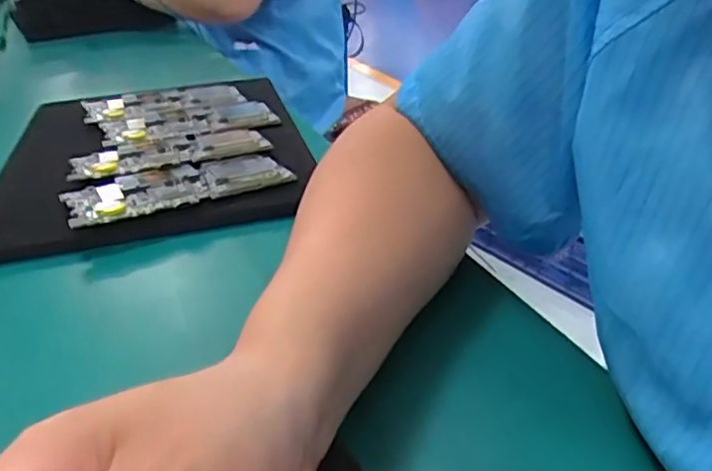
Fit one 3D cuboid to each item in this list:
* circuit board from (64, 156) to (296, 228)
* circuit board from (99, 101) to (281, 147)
[{"bbox_3d":[-0.130,-0.037,0.467,0.152,0.006,0.066,-15,34,-25],"label":"circuit board"},{"bbox_3d":[-0.154,-0.105,0.596,0.155,0.010,0.072,-12,31,-14],"label":"circuit board"}]

